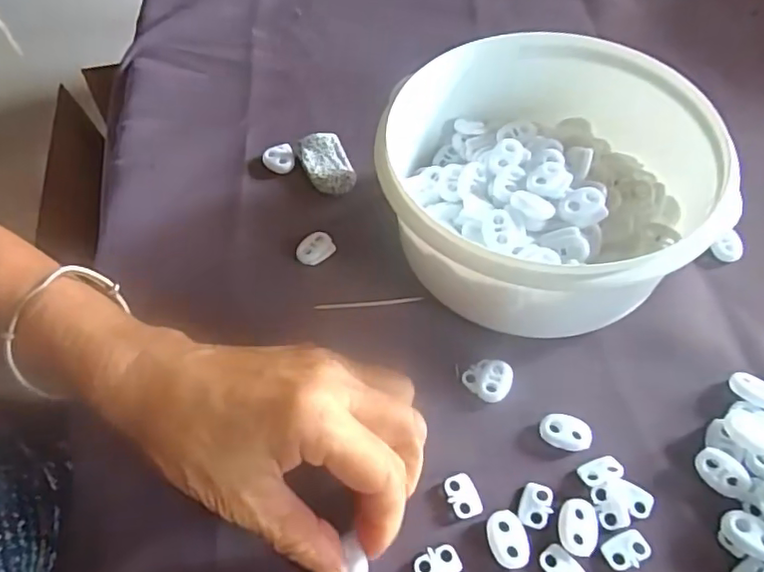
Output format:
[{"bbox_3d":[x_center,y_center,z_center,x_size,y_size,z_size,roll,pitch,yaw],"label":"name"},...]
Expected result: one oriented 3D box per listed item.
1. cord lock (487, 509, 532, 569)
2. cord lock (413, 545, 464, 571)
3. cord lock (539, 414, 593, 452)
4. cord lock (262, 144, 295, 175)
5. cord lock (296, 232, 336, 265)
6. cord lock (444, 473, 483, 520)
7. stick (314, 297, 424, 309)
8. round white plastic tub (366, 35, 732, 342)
[{"bbox_3d":[0.053,0.106,0.248,0.016,0.004,0.023,-9,57,-2],"label":"cord lock"},{"bbox_3d":[0.023,0.116,0.244,0.019,0.004,0.014,-15,57,-6],"label":"cord lock"},{"bbox_3d":[0.085,0.068,0.272,0.023,0.004,0.015,15,59,13],"label":"cord lock"},{"bbox_3d":[-0.067,-0.082,0.378,0.019,0.005,0.020,-15,57,-6],"label":"cord lock"},{"bbox_3d":[-0.039,-0.022,0.338,0.018,0.006,0.021,32,64,22],"label":"cord lock"},{"bbox_3d":[0.036,0.093,0.260,0.013,0.004,0.018,-19,58,-9],"label":"cord lock"},{"bbox_3d":[-0.007,0.009,0.319,0.058,0.004,0.004,-4,57,2],"label":"stick"},{"bbox_3d":[0.080,-0.051,0.308,0.152,0.074,0.153,-2,57,3],"label":"round white plastic tub"}]

